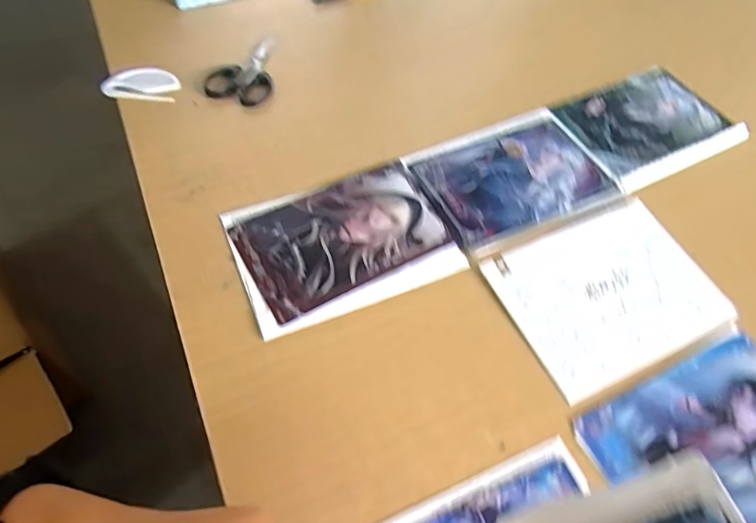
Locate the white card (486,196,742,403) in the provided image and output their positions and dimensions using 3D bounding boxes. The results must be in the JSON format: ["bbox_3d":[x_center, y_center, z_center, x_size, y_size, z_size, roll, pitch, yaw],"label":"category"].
[{"bbox_3d":[0.190,0.022,0.420,0.173,0.005,0.128,-20,60,-17],"label":"white card"}]

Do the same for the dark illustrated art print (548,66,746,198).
[{"bbox_3d":[0.284,-0.148,0.538,0.177,0.007,0.129,-23,61,-18],"label":"dark illustrated art print"}]

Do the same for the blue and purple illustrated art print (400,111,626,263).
[{"bbox_3d":[0.130,-0.080,0.482,0.176,0.004,0.133,-21,60,-17],"label":"blue and purple illustrated art print"}]

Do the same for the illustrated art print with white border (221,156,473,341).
[{"bbox_3d":[-0.030,-0.018,0.426,0.170,0.006,0.125,-19,60,-16],"label":"illustrated art print with white border"}]

